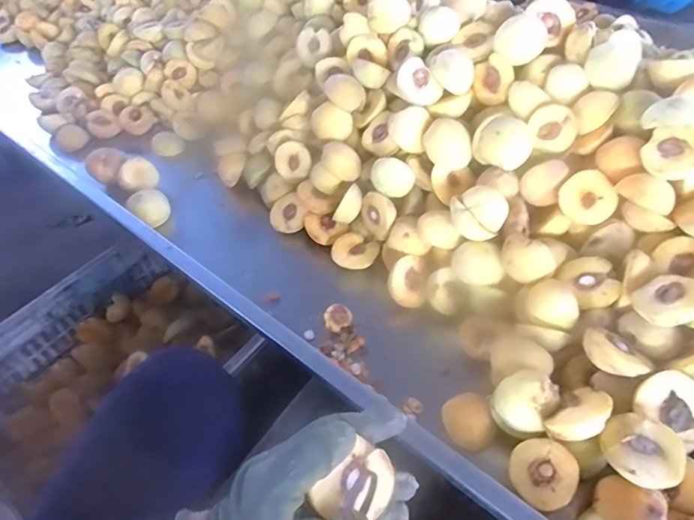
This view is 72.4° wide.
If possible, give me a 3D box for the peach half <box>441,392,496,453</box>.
[{"bbox_3d":[0.125,0.165,0.488,0.042,0.025,0.053,-9,49,-5],"label":"peach half"}]

